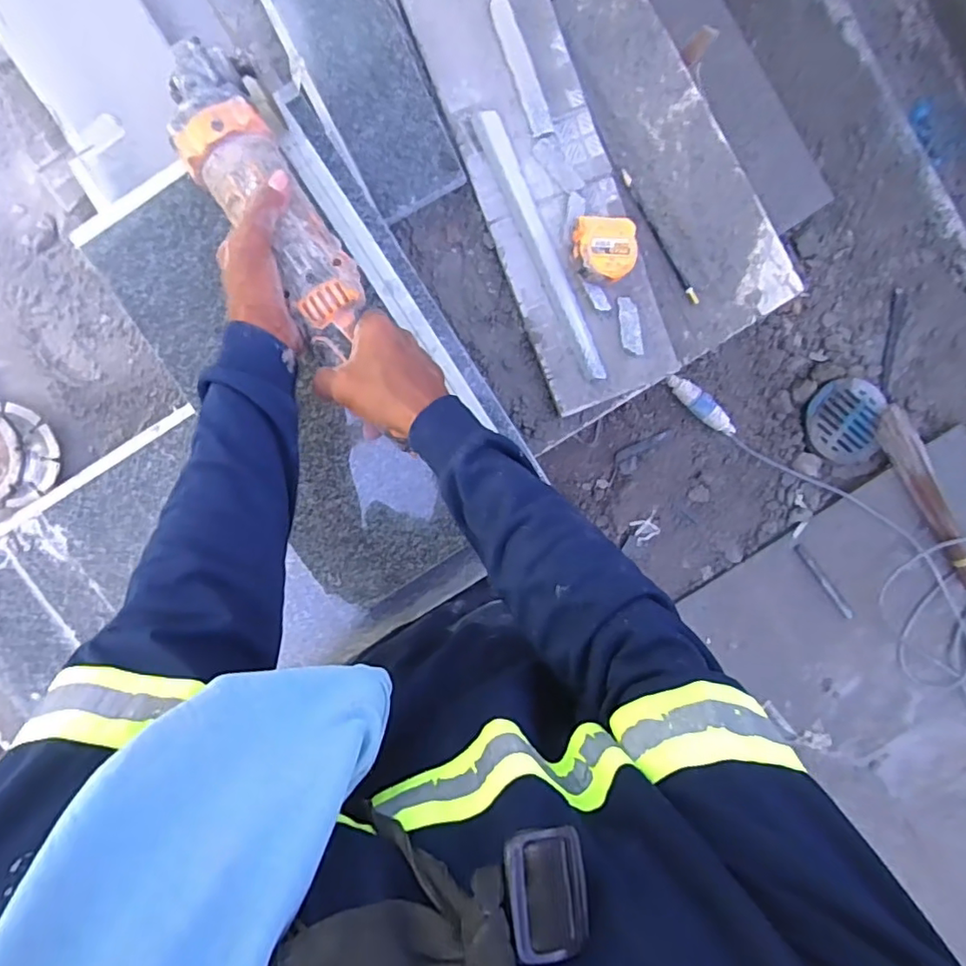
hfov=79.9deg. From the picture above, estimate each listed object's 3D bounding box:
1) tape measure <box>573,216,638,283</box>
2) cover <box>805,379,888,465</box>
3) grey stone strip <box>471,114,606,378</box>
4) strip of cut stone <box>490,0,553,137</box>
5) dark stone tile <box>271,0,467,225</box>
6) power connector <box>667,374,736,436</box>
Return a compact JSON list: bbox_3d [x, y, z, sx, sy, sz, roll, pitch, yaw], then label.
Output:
[{"bbox_3d":[0.117,-0.223,0.559,0.061,0.044,0.061,-1,96,-1],"label":"tape measure"},{"bbox_3d":[0.852,-0.146,1.358,0.153,0.024,0.193,3,90,18],"label":"cover"},{"bbox_3d":[0.060,-0.227,0.560,0.023,0.021,0.267,-26,94,2],"label":"grey stone strip"},{"bbox_3d":[0.035,-0.391,0.541,0.018,0.011,0.125,-21,96,2],"label":"strip of cut stone"},{"bbox_3d":[-0.110,-0.386,0.535,0.095,0.025,0.253,-27,96,2],"label":"dark stone tile"},{"bbox_3d":[0.511,-0.181,1.347,0.203,0.040,0.053,39,95,-5],"label":"power connector"}]

